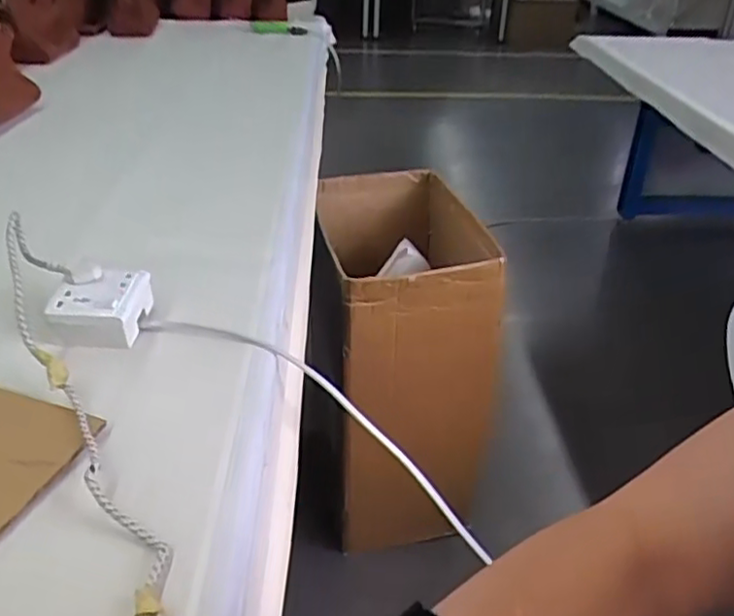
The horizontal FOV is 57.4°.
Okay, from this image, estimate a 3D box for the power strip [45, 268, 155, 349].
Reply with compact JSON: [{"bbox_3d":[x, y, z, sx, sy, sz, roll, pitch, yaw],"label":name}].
[{"bbox_3d":[-0.285,-0.003,0.720,0.089,0.052,0.081,6,33,5],"label":"power strip"}]

